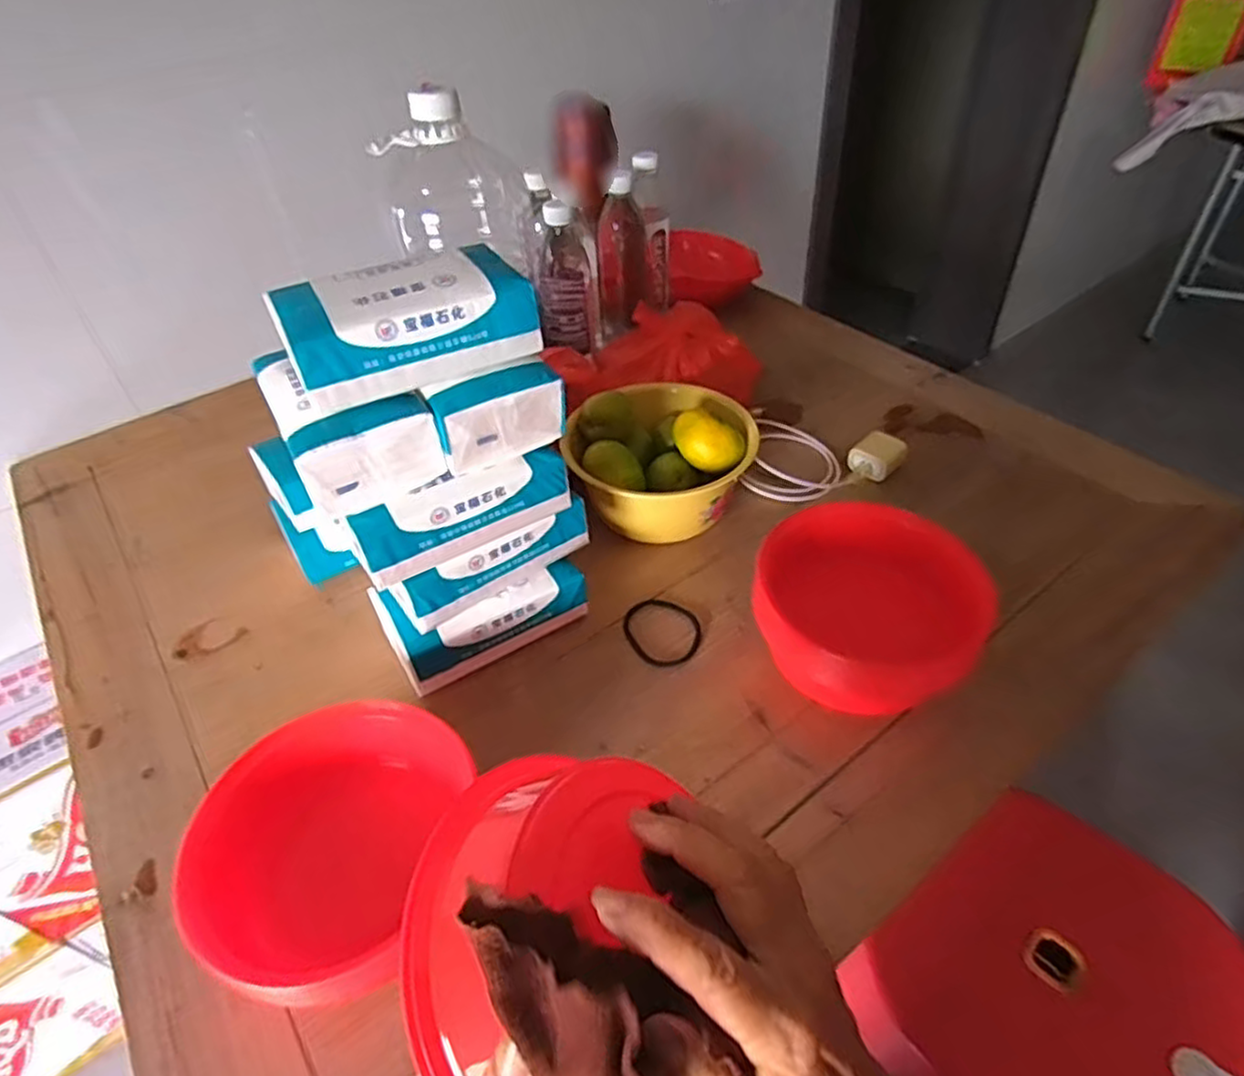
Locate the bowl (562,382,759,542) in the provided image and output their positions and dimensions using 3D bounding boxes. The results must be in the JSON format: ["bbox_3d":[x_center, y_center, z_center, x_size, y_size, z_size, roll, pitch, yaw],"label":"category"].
[{"bbox_3d":[0.038,-0.071,0.708,0.173,0.107,0.144,-23,47,-19],"label":"bowl"}]

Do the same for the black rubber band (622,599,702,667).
[{"bbox_3d":[0.033,0.081,0.620,0.072,0.006,0.057,25,62,23],"label":"black rubber band"}]

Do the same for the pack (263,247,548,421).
[{"bbox_3d":[-0.145,-0.147,0.485,0.157,0.056,0.085,-22,47,-19],"label":"pack"}]

